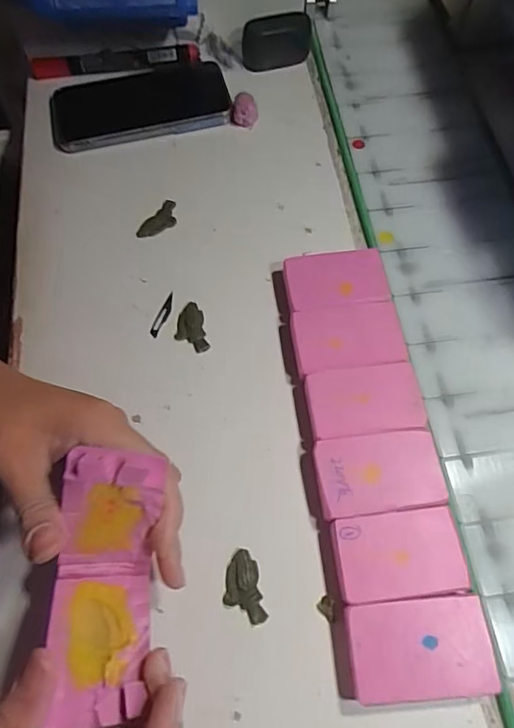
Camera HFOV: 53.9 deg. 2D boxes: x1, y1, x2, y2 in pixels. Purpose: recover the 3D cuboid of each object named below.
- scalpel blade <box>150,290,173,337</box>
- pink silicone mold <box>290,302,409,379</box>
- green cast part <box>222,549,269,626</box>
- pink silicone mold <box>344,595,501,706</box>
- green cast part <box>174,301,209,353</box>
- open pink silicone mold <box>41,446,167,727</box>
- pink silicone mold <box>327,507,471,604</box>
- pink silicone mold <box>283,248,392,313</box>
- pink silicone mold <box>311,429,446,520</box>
[{"bbox_3d":[-0.066,-0.035,0.353,0.007,0.004,0.037,19,68,10],"label":"scalpel blade"},{"bbox_3d":[0.060,-0.015,0.331,0.070,0.014,0.044,-7,66,-1],"label":"pink silicone mold"},{"bbox_3d":[-0.008,0.124,0.280,0.021,0.004,0.038,-13,66,-4],"label":"green cast part"},{"bbox_3d":[0.082,0.146,0.261,0.069,0.018,0.044,-5,66,0],"label":"pink silicone mold"},{"bbox_3d":[-0.046,-0.024,0.347,0.021,0.004,0.037,-13,66,-4],"label":"green cast part"},{"bbox_3d":[-0.072,0.097,0.235,0.049,0.047,0.108,3,81,3],"label":"open pink silicone mold"},{"bbox_3d":[0.076,0.105,0.279,0.068,0.015,0.042,-7,66,-1],"label":"pink silicone mold"},{"bbox_3d":[0.053,-0.055,0.350,0.067,0.019,0.043,-8,66,-2],"label":"pink silicone mold"},{"bbox_3d":[0.070,0.065,0.295,0.070,0.013,0.044,-7,66,-1],"label":"pink silicone mold"}]

